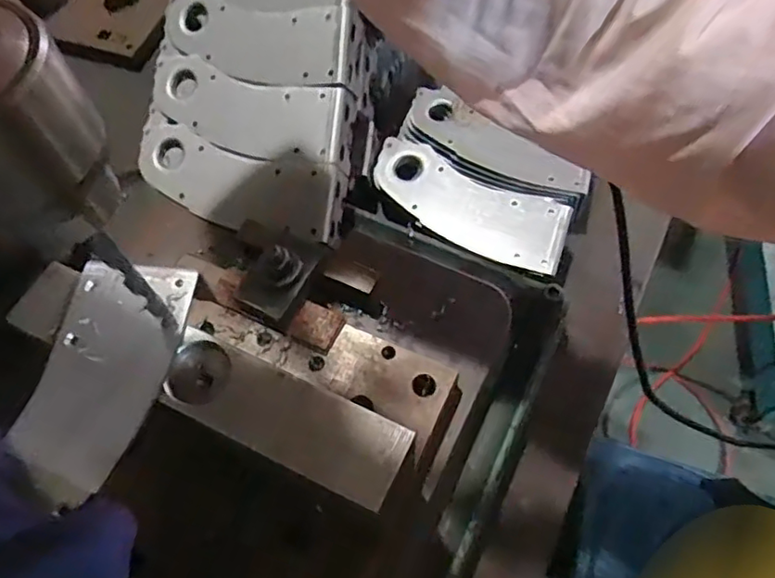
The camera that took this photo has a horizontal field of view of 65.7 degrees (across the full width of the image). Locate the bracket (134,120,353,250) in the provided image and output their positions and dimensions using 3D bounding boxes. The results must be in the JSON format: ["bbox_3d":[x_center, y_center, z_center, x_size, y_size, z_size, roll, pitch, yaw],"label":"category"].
[{"bbox_3d":[-0.121,-0.083,0.486,0.174,0.032,0.067,15,83,14],"label":"bracket"}]

